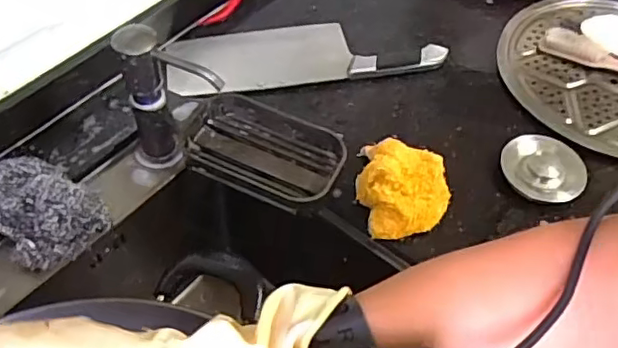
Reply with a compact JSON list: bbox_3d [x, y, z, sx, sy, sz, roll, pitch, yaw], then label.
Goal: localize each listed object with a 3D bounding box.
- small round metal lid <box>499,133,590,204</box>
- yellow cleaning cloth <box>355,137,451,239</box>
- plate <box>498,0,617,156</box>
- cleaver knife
[{"bbox_3d":[0.239,-0.008,0.618,0.073,0.020,0.076,1,52,-2],"label":"small round metal lid"},{"bbox_3d":[0.087,0.014,0.576,0.089,0.052,0.092,18,53,11],"label":"yellow cleaning cloth"},{"bbox_3d":[0.372,-0.124,0.720,0.271,0.016,0.273,1,52,-2],"label":"plate"},{"bbox_3d":[-0.006,-0.148,0.714,0.316,0.023,0.111,-8,53,-9],"label":"cleaver knife"}]

